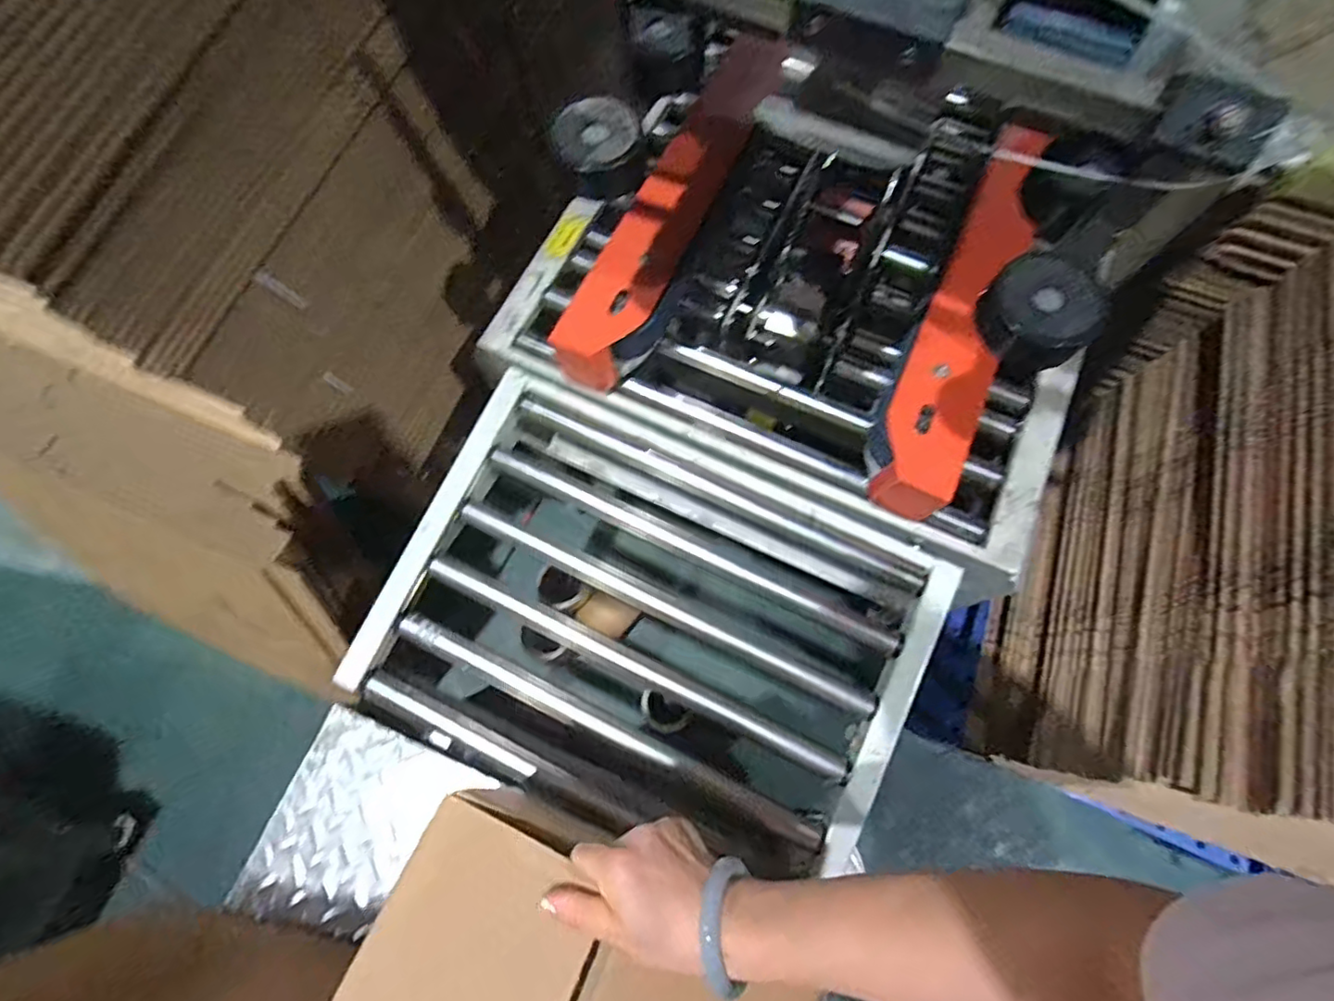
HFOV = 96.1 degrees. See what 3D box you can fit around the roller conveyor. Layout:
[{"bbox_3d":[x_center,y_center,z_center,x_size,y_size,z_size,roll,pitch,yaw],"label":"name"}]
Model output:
[{"bbox_3d":[-0.021,0.145,0.688,0.577,0.072,0.446,25,75,8],"label":"roller conveyor"}]

